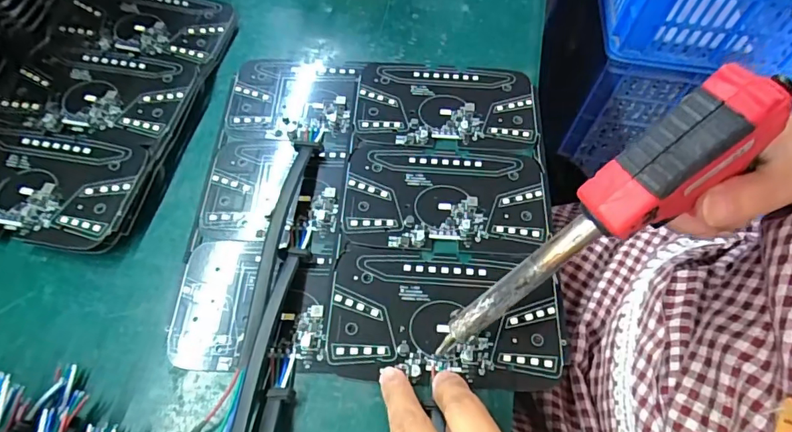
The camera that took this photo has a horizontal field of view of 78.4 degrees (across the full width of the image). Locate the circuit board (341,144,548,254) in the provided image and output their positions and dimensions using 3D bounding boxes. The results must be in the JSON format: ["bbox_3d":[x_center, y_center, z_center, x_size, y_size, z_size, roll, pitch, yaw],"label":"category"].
[{"bbox_3d":[0.032,-0.013,0.317,0.127,0.004,0.076,4,61,0],"label":"circuit board"}]

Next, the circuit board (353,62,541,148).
[{"bbox_3d":[0.036,-0.082,0.356,0.127,0.004,0.075,5,59,0],"label":"circuit board"}]

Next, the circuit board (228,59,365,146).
[{"bbox_3d":[-0.075,-0.088,0.359,0.092,0.005,0.079,4,59,-1],"label":"circuit board"}]

